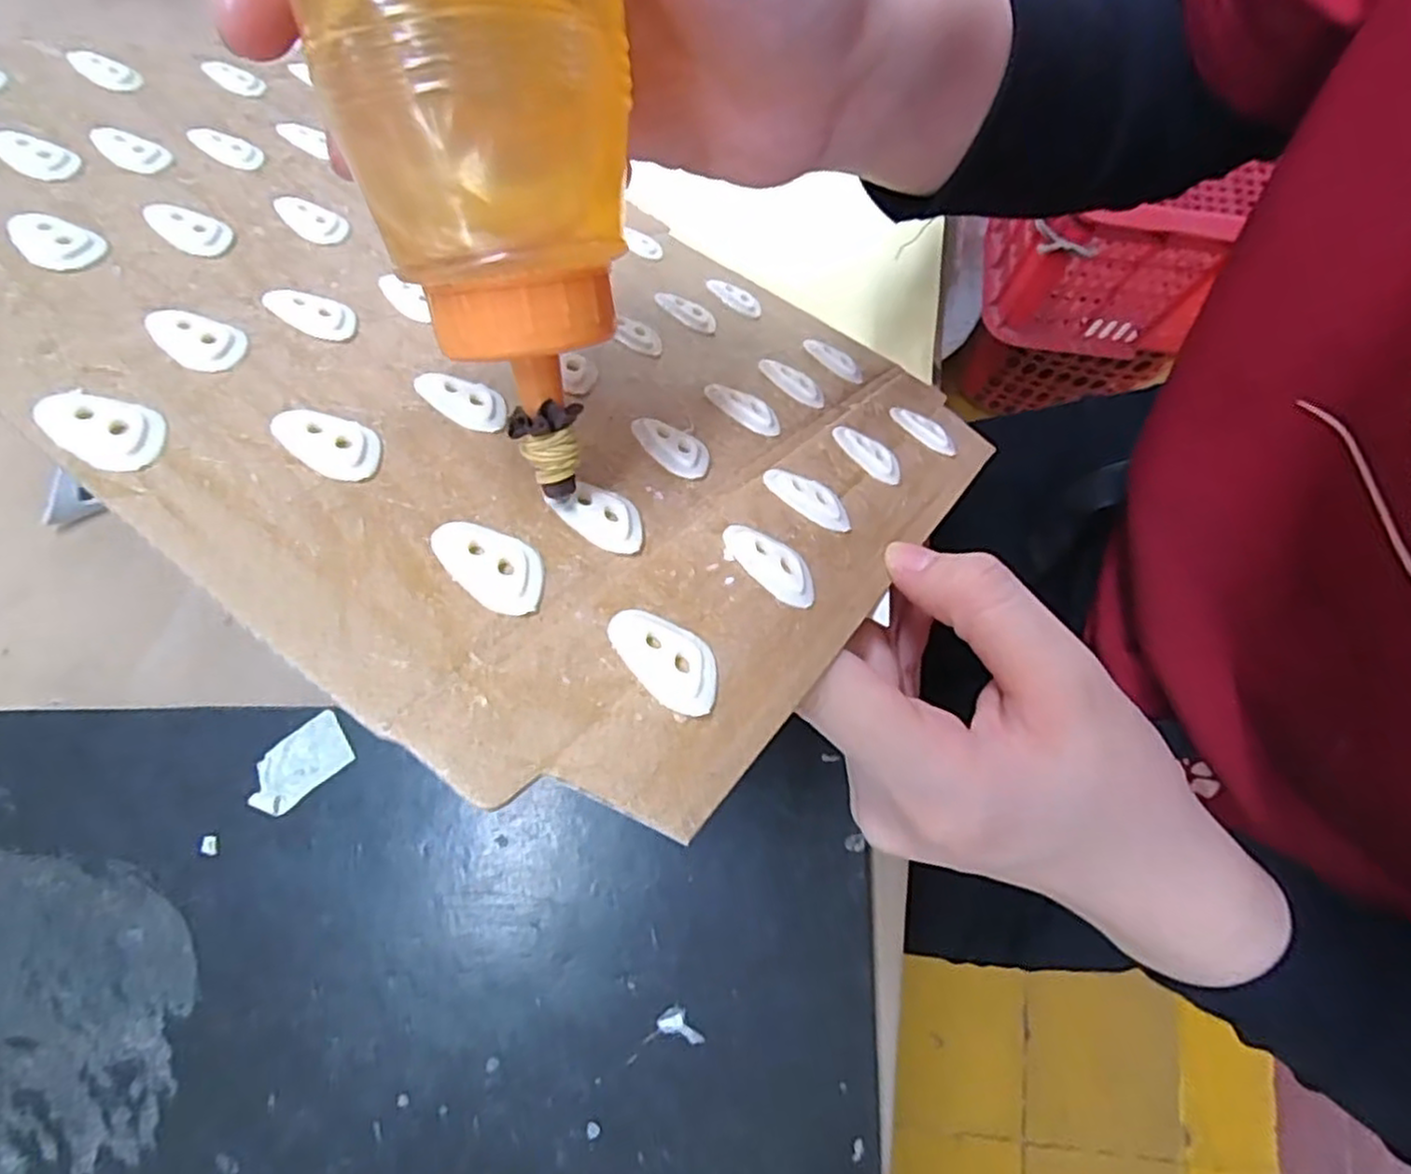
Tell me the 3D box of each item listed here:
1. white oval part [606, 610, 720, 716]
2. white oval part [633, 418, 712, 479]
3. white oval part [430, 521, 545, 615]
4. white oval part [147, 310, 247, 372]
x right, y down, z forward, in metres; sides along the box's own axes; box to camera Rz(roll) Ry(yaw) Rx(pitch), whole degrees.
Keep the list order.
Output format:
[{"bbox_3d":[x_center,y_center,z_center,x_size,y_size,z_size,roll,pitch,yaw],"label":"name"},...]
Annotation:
[{"bbox_3d":[-0.007,0.014,0.145,0.026,0.004,0.016,39,51,20],"label":"white oval part"},{"bbox_3d":[-0.010,-0.036,0.197,0.024,0.005,0.019,31,45,10],"label":"white oval part"},{"bbox_3d":[-0.042,-0.006,0.148,0.026,0.004,0.017,35,48,15],"label":"white oval part"},{"bbox_3d":[-0.116,-0.058,0.173,0.023,0.004,0.016,42,50,17],"label":"white oval part"}]

